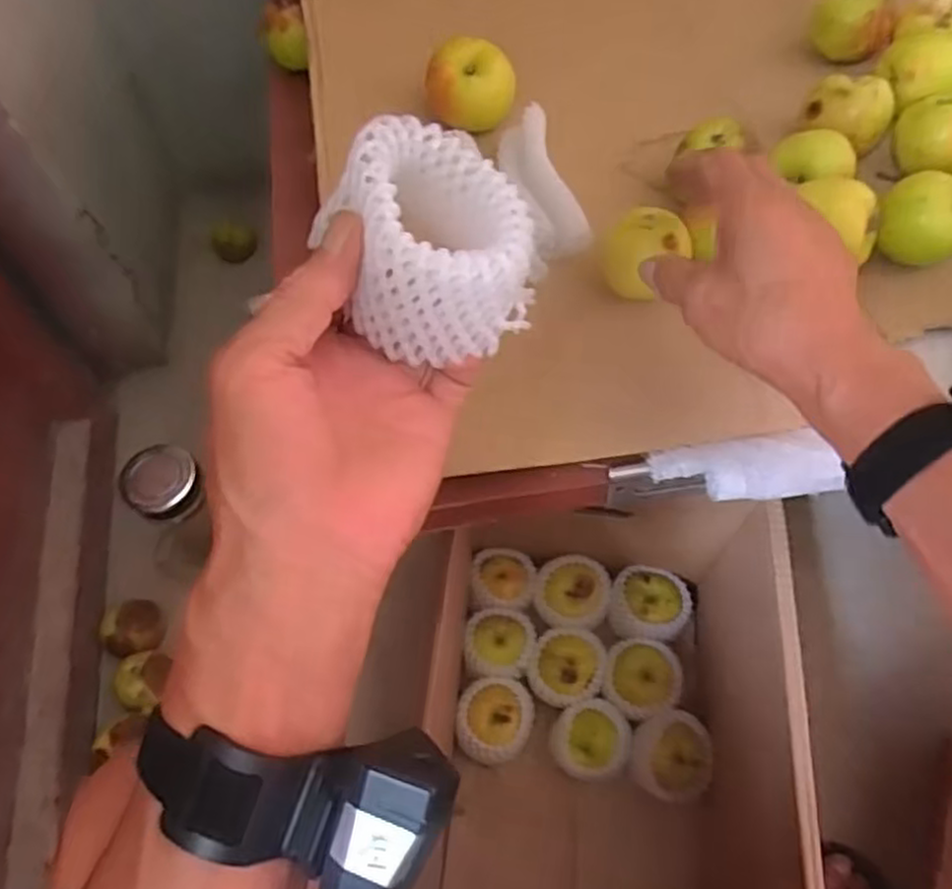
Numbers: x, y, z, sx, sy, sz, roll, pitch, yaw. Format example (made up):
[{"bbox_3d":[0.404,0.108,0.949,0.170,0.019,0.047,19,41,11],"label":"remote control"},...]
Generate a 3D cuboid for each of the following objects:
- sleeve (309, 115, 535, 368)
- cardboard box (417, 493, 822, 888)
[{"bbox_3d":[-0.015,-0.074,0.273,0.069,0.057,0.066,-1,60,-1],"label":"sleeve"},{"bbox_3d":[0.104,0.247,0.632,0.265,0.231,0.410,5,60,3],"label":"cardboard box"}]

